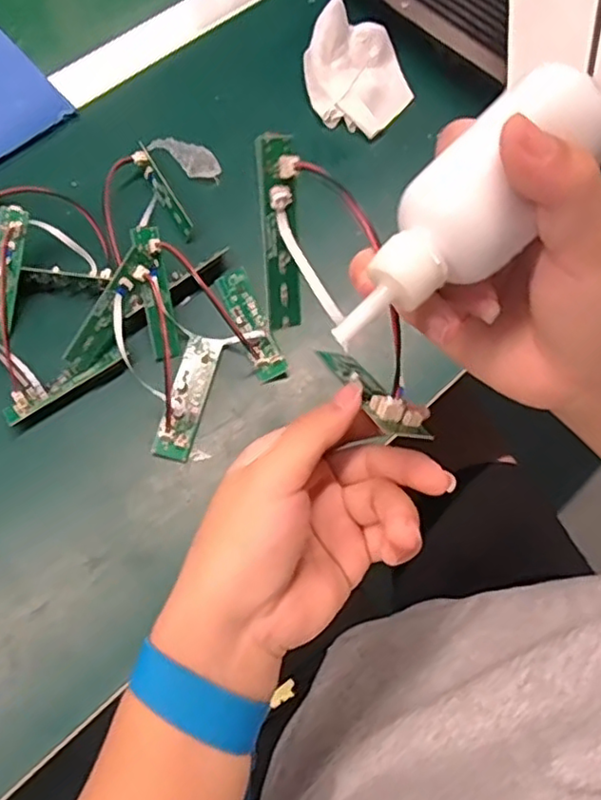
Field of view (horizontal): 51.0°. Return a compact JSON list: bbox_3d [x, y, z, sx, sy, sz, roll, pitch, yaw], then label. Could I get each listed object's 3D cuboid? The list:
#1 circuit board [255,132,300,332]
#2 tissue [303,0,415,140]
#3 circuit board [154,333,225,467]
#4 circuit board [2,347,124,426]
[{"bbox_3d":[-0.009,-0.073,0.281,0.016,0.083,0.008,-5,24,-5],"label":"circuit board"},{"bbox_3d":[0.047,-0.260,0.493,0.087,0.041,0.092,12,68,2],"label":"tissue"},{"bbox_3d":[-0.071,-0.004,0.403,0.023,0.006,0.086,20,66,-15],"label":"circuit board"},{"bbox_3d":[-0.150,-0.012,0.397,0.078,0.010,0.016,-37,75,-16],"label":"circuit board"}]

